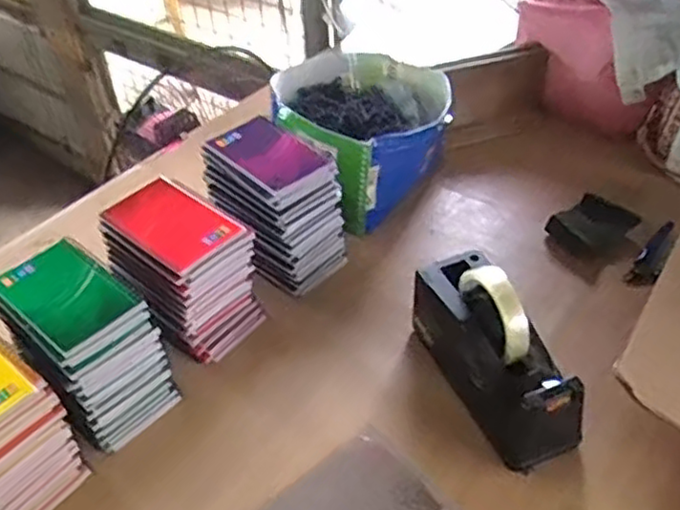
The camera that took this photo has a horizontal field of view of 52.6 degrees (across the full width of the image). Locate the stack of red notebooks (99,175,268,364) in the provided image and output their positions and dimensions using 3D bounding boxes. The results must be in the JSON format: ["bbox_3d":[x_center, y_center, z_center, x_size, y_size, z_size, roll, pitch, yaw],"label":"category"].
[{"bbox_3d":[-0.161,0.020,0.726,0.135,0.152,0.100,27,50,28],"label":"stack of red notebooks"}]

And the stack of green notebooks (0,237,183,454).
[{"bbox_3d":[-0.240,0.087,0.655,0.131,0.137,0.087,31,52,31],"label":"stack of green notebooks"}]

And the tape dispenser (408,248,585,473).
[{"bbox_3d":[0.147,0.088,0.662,0.079,0.131,0.204,-16,44,-15],"label":"tape dispenser"}]

